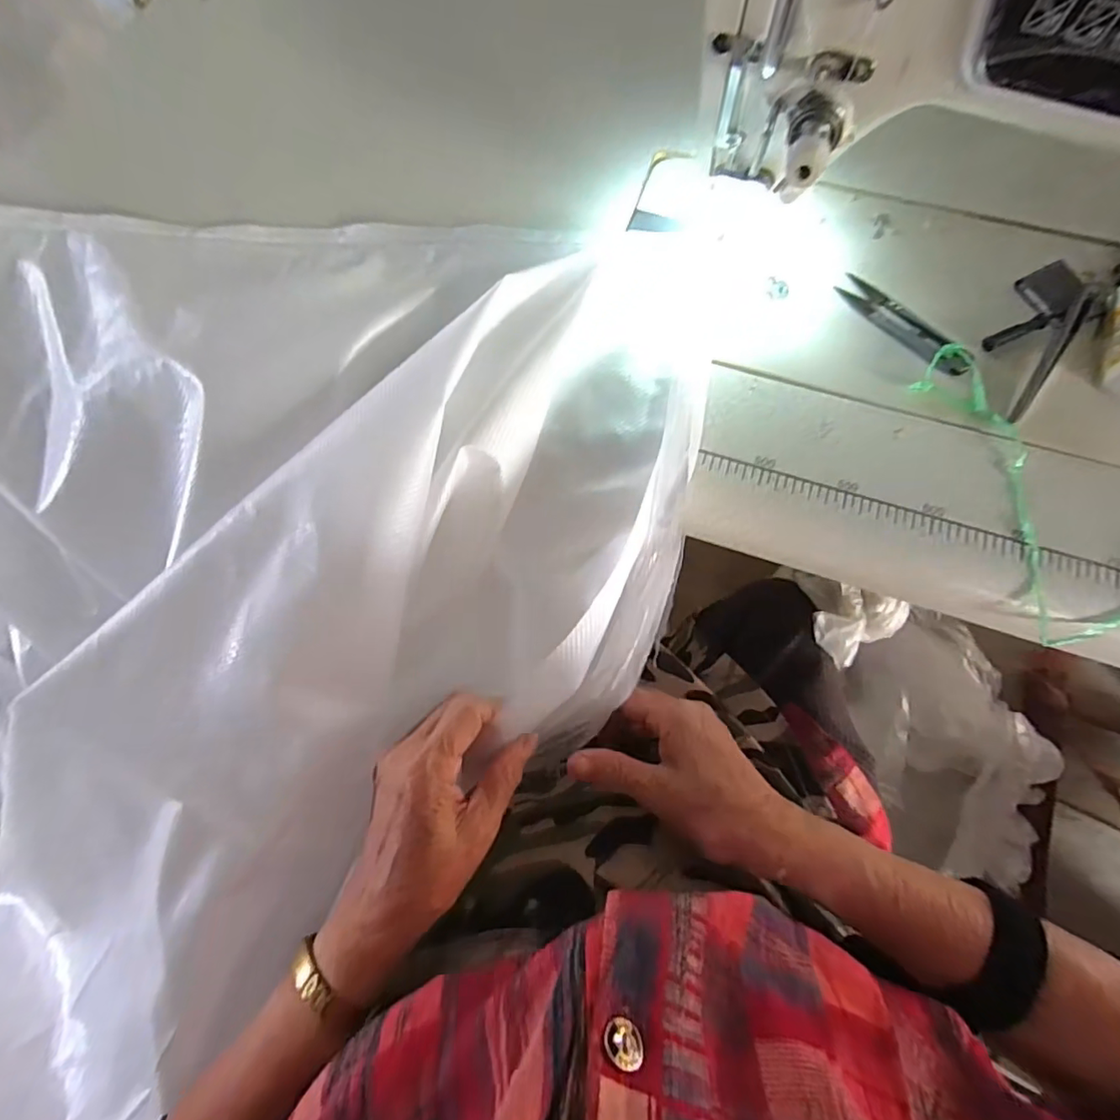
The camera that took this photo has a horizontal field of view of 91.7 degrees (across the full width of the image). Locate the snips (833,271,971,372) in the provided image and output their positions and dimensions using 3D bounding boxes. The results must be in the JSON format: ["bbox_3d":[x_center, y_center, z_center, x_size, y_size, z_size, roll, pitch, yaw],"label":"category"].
[{"bbox_3d":[0.226,-0.157,0.358,0.022,0.008,0.098,-35,74,-10],"label":"snips"}]

